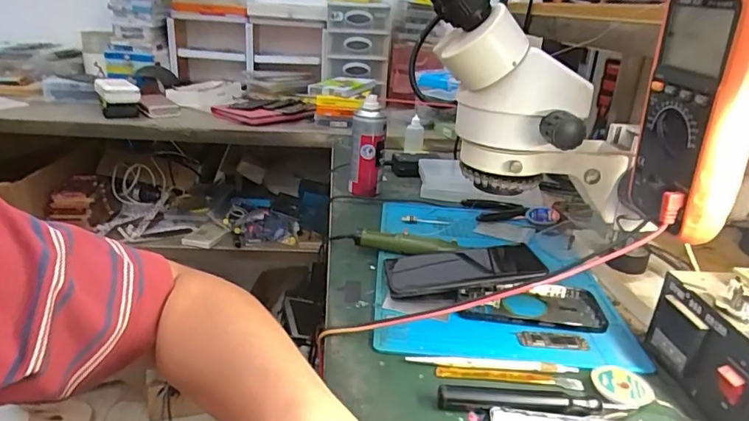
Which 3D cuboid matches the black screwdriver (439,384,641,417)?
[{"bbox_3d":[0.126,0.147,0.388,0.150,0.013,0.016,2,22,-2],"label":"black screwdriver"}]

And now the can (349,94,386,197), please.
[{"bbox_3d":[-0.011,-0.094,0.782,0.047,0.153,0.047,3,22,-1],"label":"can"}]

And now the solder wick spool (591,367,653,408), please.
[{"bbox_3d":[0.202,0.145,0.410,0.048,0.009,0.043,3,22,1],"label":"solder wick spool"}]

